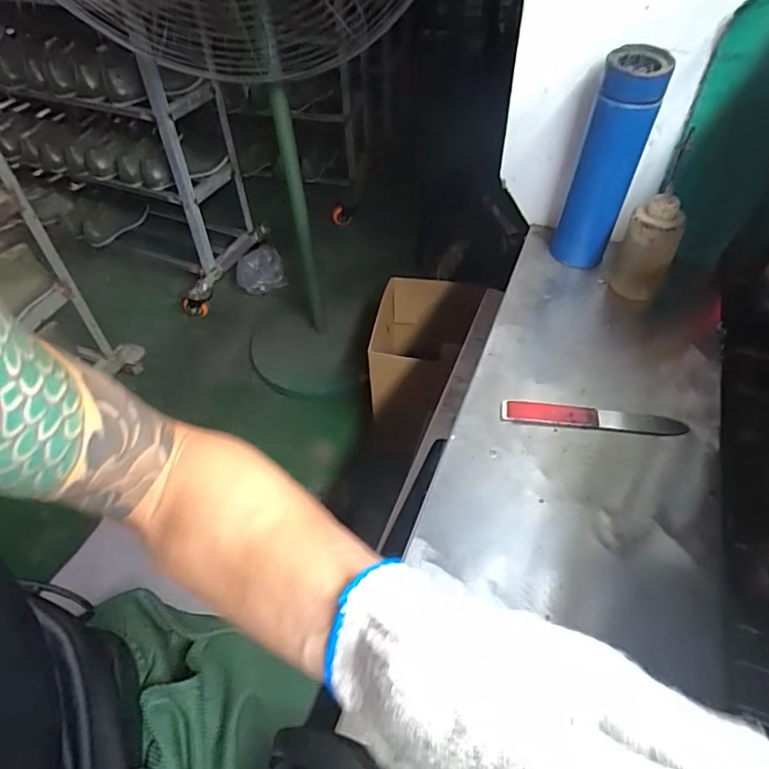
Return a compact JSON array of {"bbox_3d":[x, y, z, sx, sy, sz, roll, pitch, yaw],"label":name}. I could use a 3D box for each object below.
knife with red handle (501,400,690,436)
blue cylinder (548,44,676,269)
[{"bbox_3d":[0.196,0.031,0.512,0.165,0.004,0.023,5,50,7],"label":"knife with red handle"},{"bbox_3d":[0.246,-0.241,0.607,0.068,0.222,0.065,17,52,17],"label":"blue cylinder"}]

